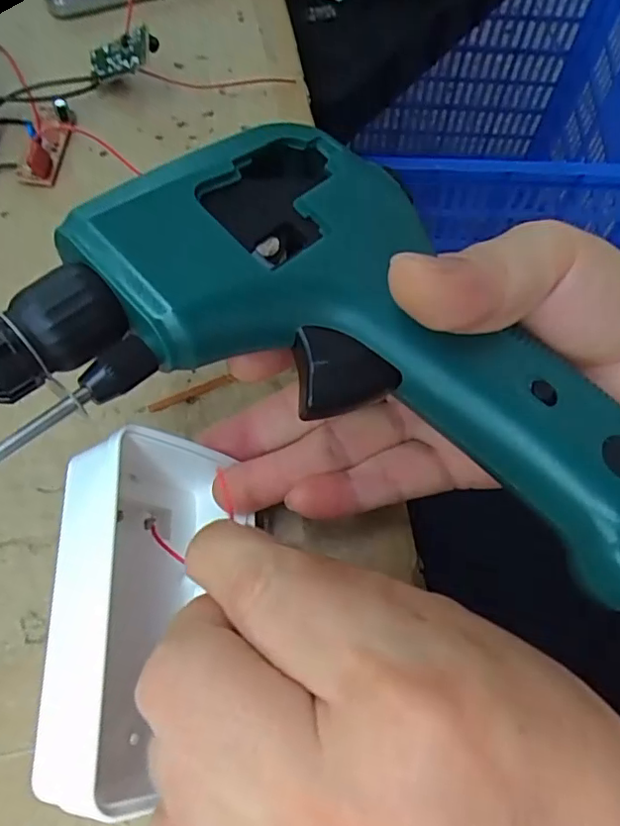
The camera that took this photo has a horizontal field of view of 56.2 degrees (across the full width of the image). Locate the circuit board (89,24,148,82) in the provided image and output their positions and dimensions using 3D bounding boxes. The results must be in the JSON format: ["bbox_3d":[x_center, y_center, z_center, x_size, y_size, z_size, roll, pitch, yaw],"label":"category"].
[{"bbox_3d":[-0.088,-0.162,0.265,0.044,0.004,0.016,9,103,38],"label":"circuit board"}]

